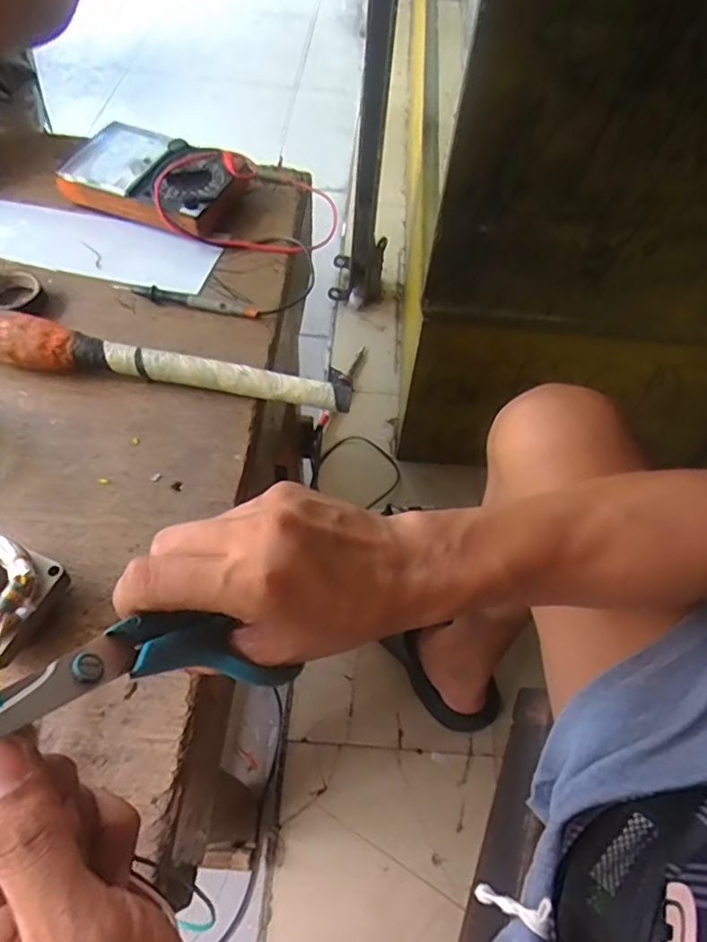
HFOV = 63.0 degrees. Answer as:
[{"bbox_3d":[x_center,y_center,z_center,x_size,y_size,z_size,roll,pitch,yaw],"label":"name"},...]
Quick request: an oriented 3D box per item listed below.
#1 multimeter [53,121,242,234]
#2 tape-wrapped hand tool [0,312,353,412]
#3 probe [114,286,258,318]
[{"bbox_3d":[-0.187,-0.272,0.541,0.155,0.036,0.109,20,58,9],"label":"multimeter"},{"bbox_3d":[-0.145,-0.080,0.422,0.287,0.037,0.030,6,57,-1],"label":"tape-wrapped hand tool"},{"bbox_3d":[-0.137,-0.141,0.476,0.116,0.009,0.015,10,57,2],"label":"probe"}]

